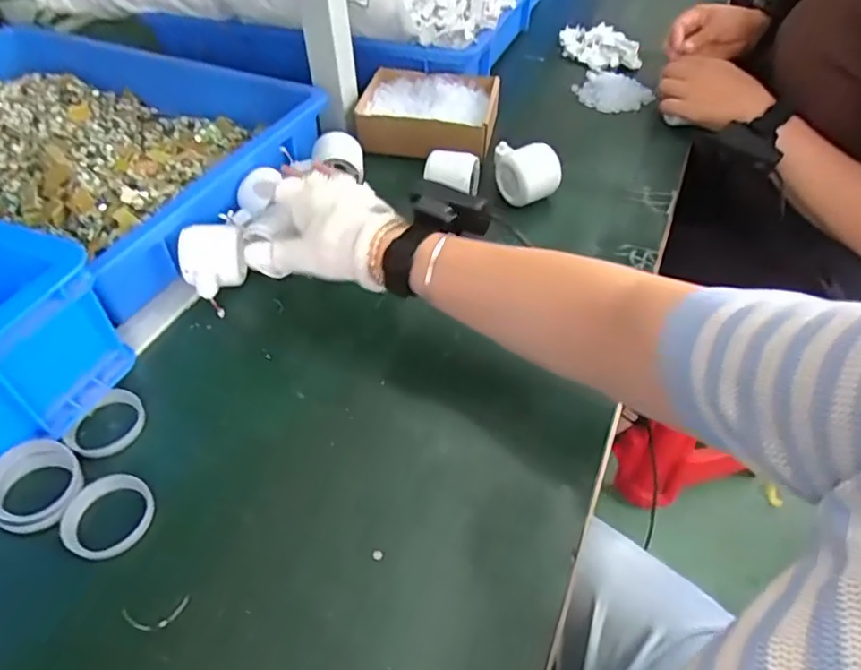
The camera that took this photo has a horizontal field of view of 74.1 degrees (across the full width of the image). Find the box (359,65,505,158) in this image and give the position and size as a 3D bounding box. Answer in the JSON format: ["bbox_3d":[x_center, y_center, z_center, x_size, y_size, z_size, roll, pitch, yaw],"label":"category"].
[{"bbox_3d":[-0.003,-0.280,0.723,0.166,0.048,0.144,7,48,7],"label":"box"}]

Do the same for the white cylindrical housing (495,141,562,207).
[{"bbox_3d":[0.105,-0.189,0.636,0.065,0.057,0.070,-12,50,-11],"label":"white cylindrical housing"}]

